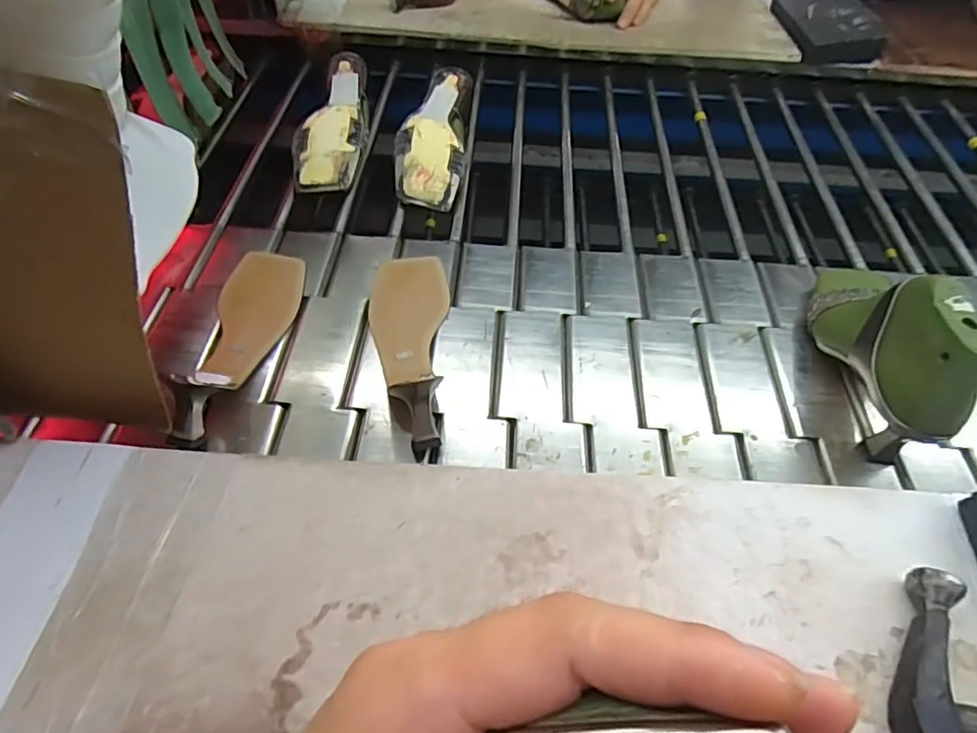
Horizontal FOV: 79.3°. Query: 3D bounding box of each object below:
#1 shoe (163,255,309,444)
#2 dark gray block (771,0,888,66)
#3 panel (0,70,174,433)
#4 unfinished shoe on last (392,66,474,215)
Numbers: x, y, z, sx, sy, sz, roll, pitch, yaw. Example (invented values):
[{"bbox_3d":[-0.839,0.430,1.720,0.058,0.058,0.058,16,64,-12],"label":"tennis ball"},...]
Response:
[{"bbox_3d":[-0.216,-0.037,0.511,0.071,0.057,0.229,1,52,-2],"label":"shoe"},{"bbox_3d":[0.507,-0.512,0.884,0.131,0.041,0.167,0,52,-4],"label":"dark gray block"},{"bbox_3d":[-0.271,-0.051,0.349,0.123,0.227,0.017,7,34,-11],"label":"panel"},{"bbox_3d":[-0.064,-0.276,0.707,0.081,0.058,0.212,3,52,-1],"label":"unfinished shoe on last"}]

